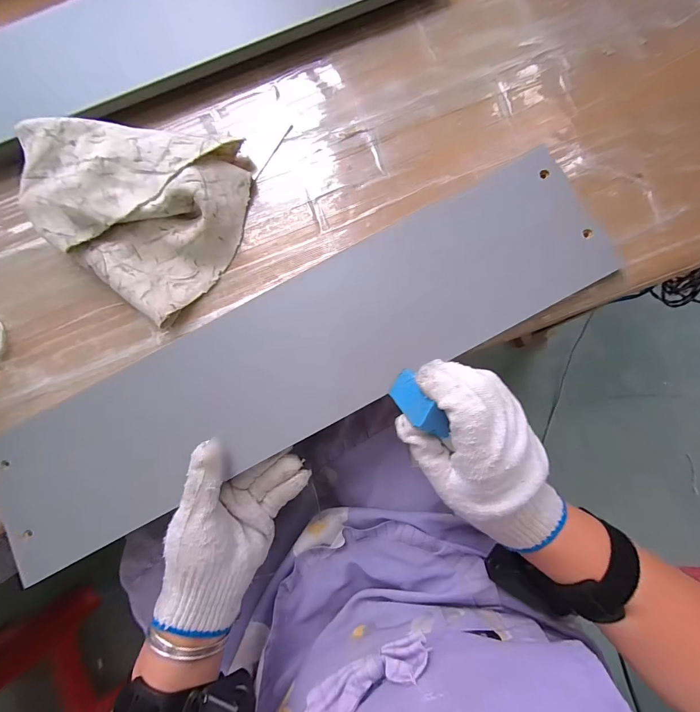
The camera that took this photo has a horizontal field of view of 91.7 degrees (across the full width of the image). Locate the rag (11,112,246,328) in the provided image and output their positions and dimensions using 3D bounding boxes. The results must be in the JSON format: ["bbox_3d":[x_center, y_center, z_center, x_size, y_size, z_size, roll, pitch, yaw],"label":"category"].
[{"bbox_3d":[-0.198,-0.156,0.314,0.215,0.039,0.175,37,87,7],"label":"rag"}]

